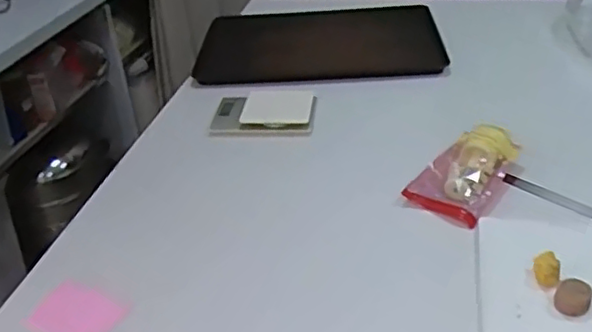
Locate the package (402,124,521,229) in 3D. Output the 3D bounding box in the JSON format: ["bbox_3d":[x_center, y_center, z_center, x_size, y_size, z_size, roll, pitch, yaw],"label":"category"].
[{"bbox_3d":[0.288,0.006,1.054,0.130,0.048,0.213,22,42,34],"label":"package"}]

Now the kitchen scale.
[{"bbox_3d":[-0.066,-0.110,1.277,0.201,0.031,0.120,1,34,9],"label":"kitchen scale"}]

